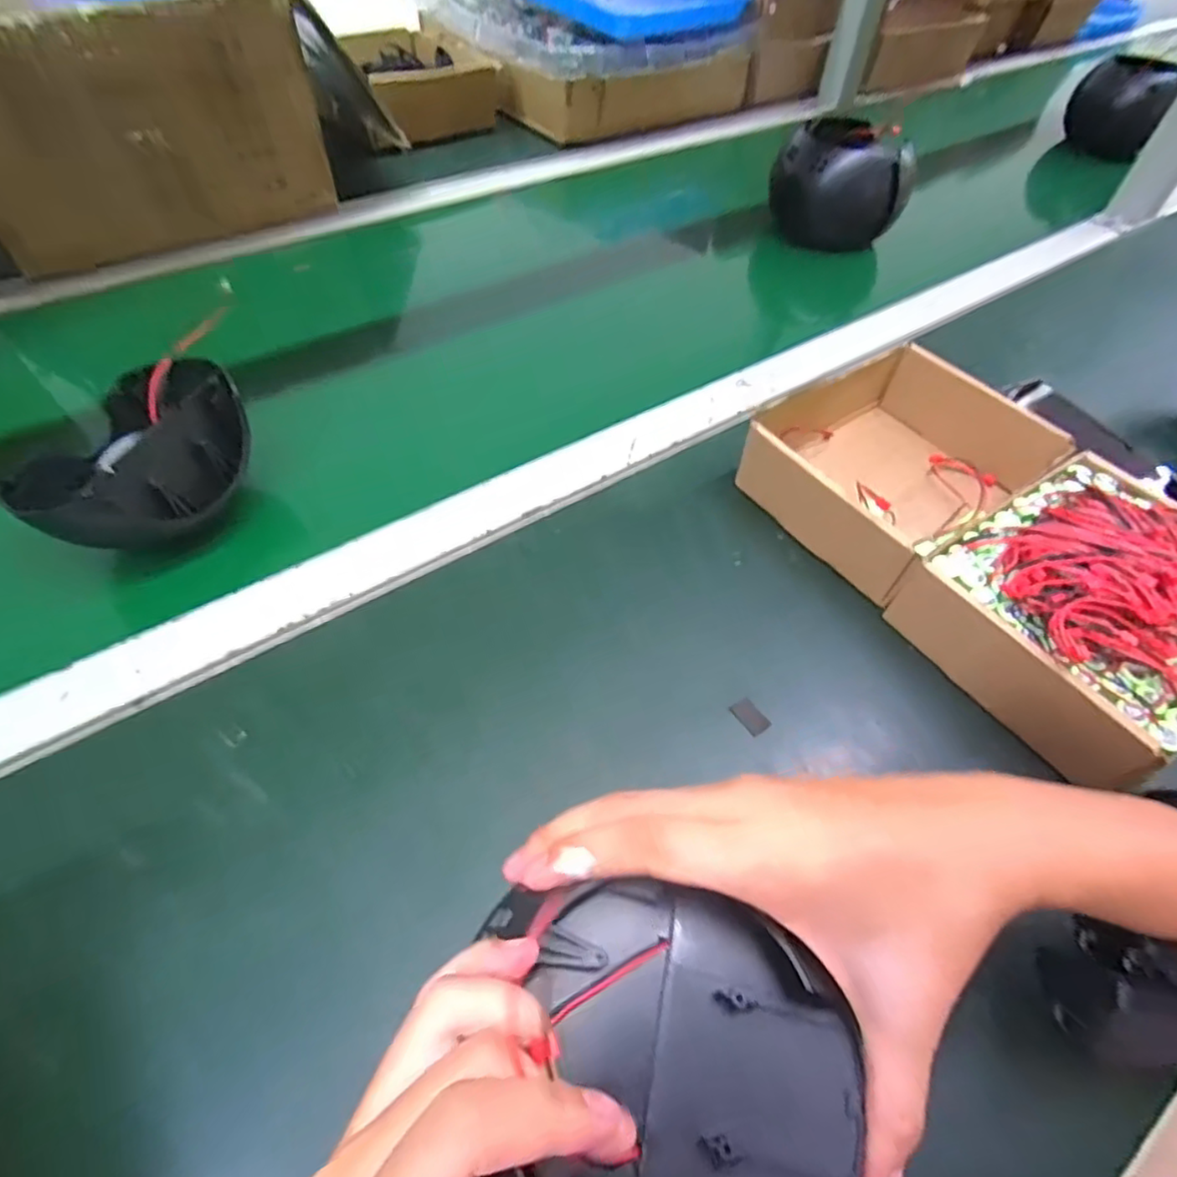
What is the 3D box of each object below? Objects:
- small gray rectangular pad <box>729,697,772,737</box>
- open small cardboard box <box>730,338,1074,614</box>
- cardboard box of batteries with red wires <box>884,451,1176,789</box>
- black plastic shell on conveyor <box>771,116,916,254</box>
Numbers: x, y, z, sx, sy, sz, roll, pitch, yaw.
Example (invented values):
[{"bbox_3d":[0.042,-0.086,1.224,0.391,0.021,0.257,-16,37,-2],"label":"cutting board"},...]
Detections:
[{"bbox_3d":[0.087,0.068,0.334,0.012,0.004,0.020,-29,60,-21],"label":"small gray rectangular pad"},{"bbox_3d":[0.203,-0.084,0.414,0.167,0.051,0.134,-27,60,-20],"label":"open small cardboard box"},{"bbox_3d":[0.280,0.006,0.345,0.164,0.069,0.142,-28,60,-21],"label":"cardboard box of batteries with red wires"},{"bbox_3d":[0.251,-0.414,0.639,0.108,0.102,0.096,-3,54,-4],"label":"black plastic shell on conveyor"}]

